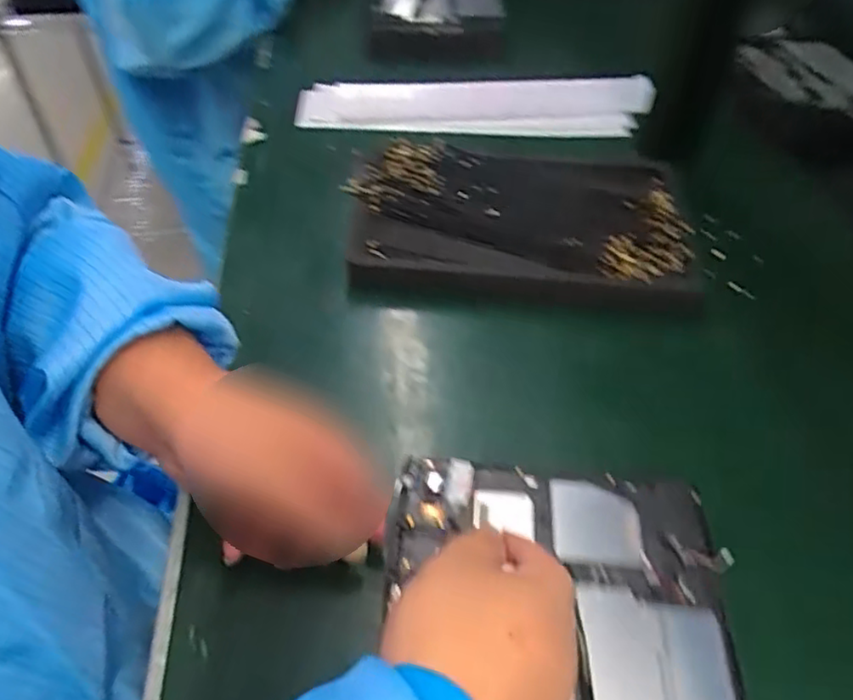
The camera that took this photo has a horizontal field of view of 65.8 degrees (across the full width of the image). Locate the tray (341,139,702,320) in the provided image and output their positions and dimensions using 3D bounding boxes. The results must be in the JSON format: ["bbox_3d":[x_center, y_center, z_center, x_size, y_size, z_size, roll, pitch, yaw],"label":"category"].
[{"bbox_3d":[0.067,-0.096,0.495,0.241,0.029,0.179,6,47,4],"label":"tray"}]

